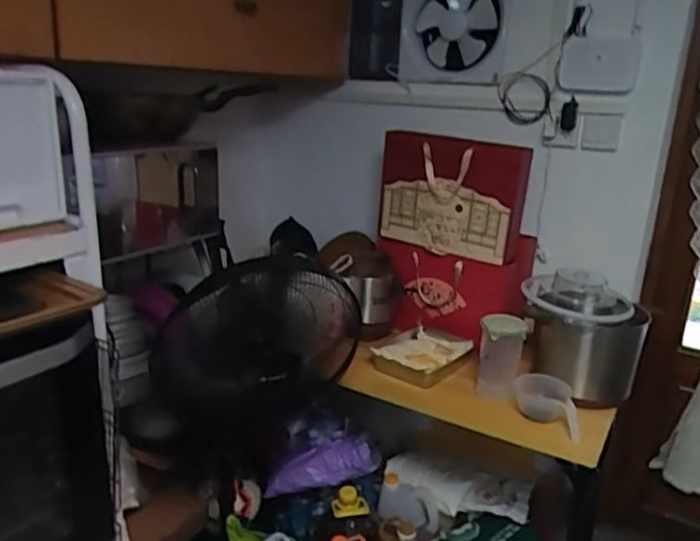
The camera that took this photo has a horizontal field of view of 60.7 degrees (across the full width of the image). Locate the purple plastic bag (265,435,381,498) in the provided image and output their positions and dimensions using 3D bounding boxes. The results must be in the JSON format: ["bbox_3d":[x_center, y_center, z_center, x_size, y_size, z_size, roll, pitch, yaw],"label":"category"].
[{"bbox_3d":[-0.086,0.594,1.783,0.341,0.117,0.111,-21,19,4],"label":"purple plastic bag"}]

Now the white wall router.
[{"bbox_3d":[0.617,-0.507,1.480,0.183,0.136,0.028,5,17,9],"label":"white wall router"}]

